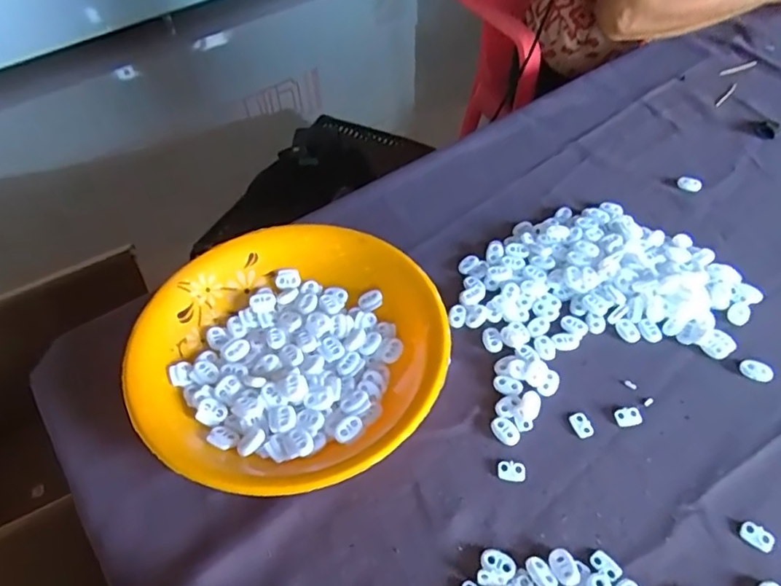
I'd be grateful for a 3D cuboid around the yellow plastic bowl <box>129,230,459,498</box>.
[{"bbox_3d":[-0.078,0.043,0.442,0.231,0.036,0.238,0,50,0],"label":"yellow plastic bowl"}]

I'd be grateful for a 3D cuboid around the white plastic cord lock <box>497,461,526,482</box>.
[{"bbox_3d":[0.086,0.126,0.393,0.019,0.004,0.013,4,51,4],"label":"white plastic cord lock"}]

